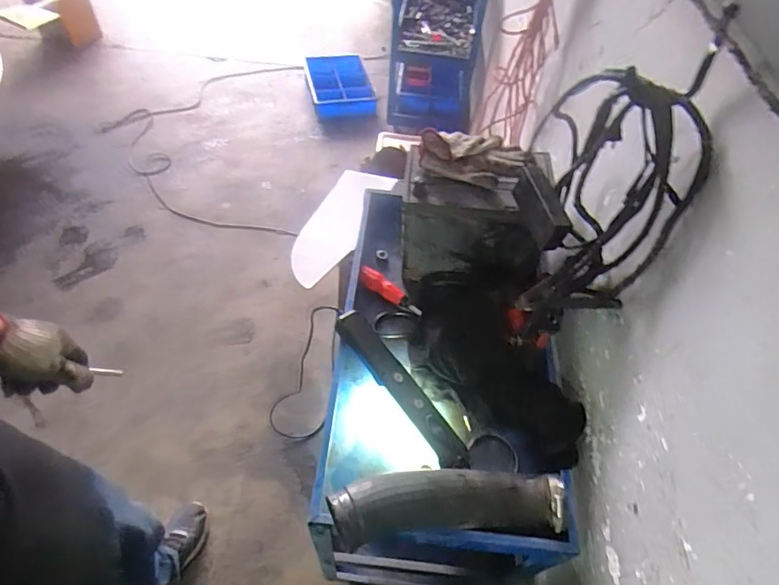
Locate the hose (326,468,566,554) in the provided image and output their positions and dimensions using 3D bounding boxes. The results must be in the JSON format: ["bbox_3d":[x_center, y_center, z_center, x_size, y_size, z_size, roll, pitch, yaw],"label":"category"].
[{"bbox_3d":[0.082,0.267,0.621,0.309,0.059,0.081,7,50,-22],"label":"hose"}]

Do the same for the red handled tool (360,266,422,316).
[{"bbox_3d":[-0.001,-0.004,0.899,0.137,0.029,0.033,29,56,17],"label":"red handled tool"}]

